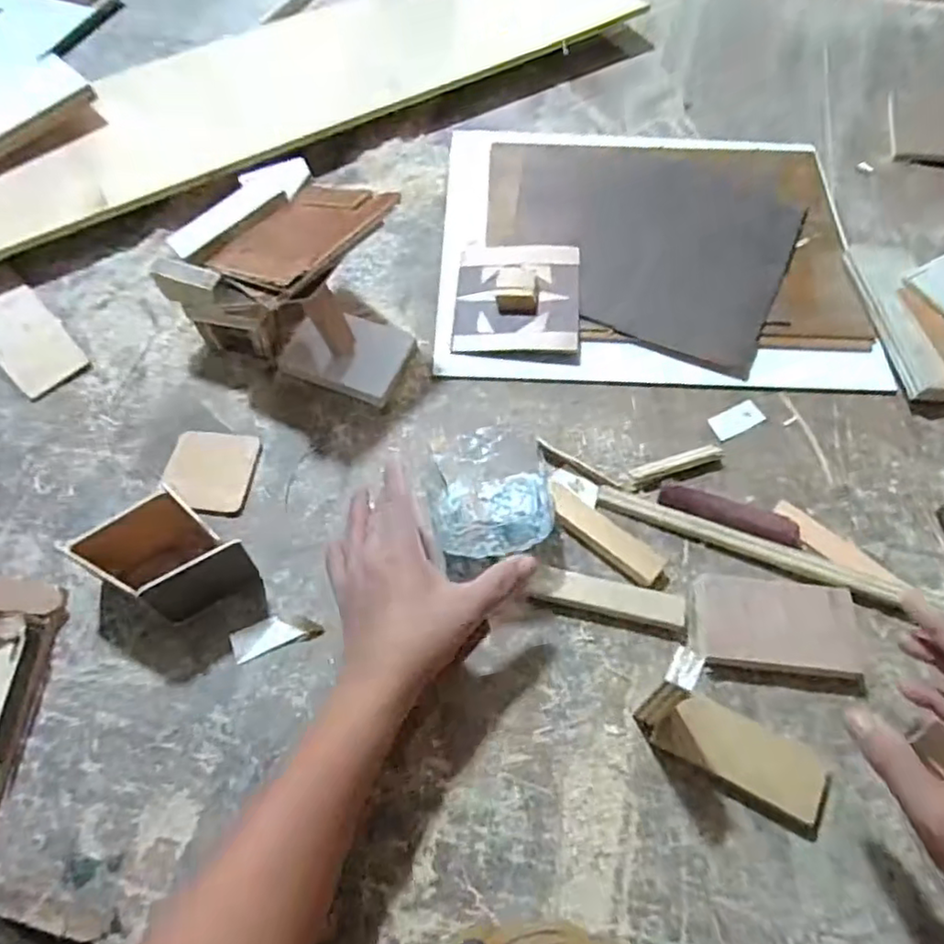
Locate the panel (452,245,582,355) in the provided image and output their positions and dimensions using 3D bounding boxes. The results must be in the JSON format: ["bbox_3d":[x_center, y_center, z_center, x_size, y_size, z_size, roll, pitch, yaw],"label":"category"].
[{"bbox_3d":[0.042,-0.162,0.597,0.111,0.032,0.120,3,61,2],"label":"panel"}]

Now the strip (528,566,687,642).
[{"bbox_3d":[0.098,0.092,0.466,0.110,0.020,0.026,12,61,7],"label":"strip"}]

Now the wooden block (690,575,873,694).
[{"bbox_3d":[0.212,0.112,0.456,0.115,0.019,0.067,5,61,3],"label":"wooden block"}]

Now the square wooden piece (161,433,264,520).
[{"bbox_3d":[-0.210,0.000,0.520,0.069,0.011,0.074,4,61,2],"label":"square wooden piece"}]

